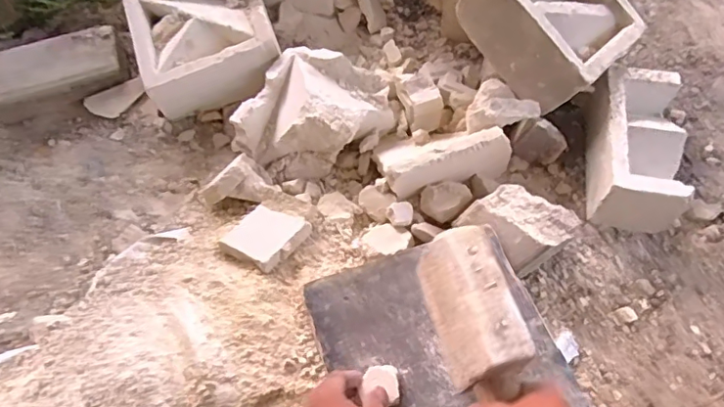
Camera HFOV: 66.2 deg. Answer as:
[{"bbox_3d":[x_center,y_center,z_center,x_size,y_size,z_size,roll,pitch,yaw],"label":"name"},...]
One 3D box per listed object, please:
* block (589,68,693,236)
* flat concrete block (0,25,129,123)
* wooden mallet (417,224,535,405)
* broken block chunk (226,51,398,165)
[{"bbox_3d":[0.379,-0.076,0.754,0.120,0.100,0.188,5,59,5],"label":"block"},{"bbox_3d":[-0.484,-0.202,0.888,0.221,0.071,0.107,-15,60,-7],"label":"flat concrete block"},{"bbox_3d":[0.118,0.147,0.518,0.067,0.085,0.246,-12,66,-5],"label":"wooden mallet"},{"bbox_3d":[-0.063,-0.133,0.810,0.214,0.098,0.146,5,59,5],"label":"broken block chunk"}]

